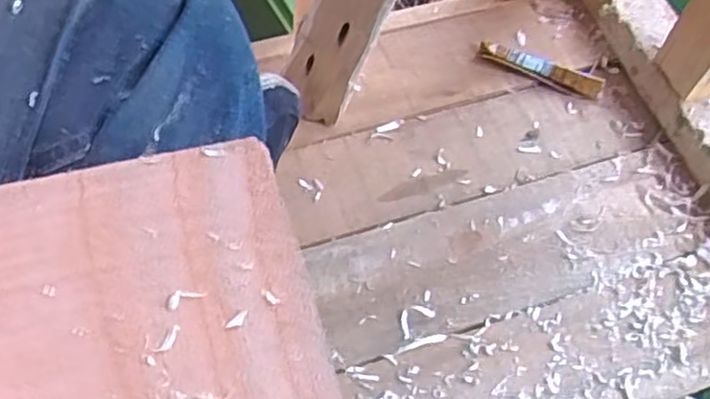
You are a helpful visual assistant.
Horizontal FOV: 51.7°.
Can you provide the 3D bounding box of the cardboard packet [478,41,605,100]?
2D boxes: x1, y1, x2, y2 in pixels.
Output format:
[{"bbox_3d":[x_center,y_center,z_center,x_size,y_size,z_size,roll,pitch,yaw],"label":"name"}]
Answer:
[{"bbox_3d":[0.153,-0.108,0.602,0.103,0.013,0.017,20,59,9],"label":"cardboard packet"}]

